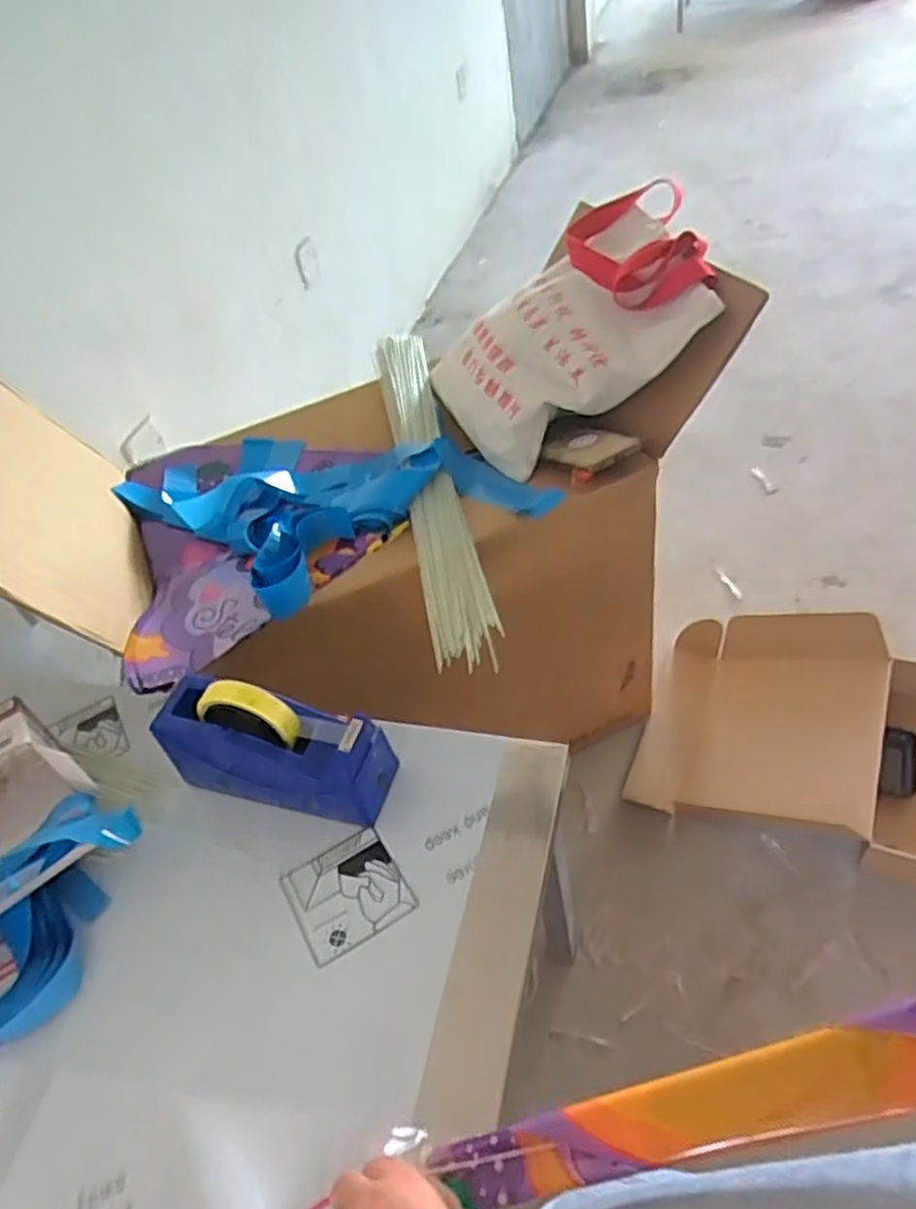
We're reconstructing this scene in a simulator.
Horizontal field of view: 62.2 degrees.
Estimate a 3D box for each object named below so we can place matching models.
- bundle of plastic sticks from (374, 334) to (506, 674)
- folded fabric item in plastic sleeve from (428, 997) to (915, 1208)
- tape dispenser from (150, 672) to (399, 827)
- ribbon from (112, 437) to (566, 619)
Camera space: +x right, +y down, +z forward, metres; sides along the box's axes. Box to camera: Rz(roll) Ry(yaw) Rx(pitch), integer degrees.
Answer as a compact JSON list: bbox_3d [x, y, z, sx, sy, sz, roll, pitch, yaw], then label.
[{"bbox_3d":[-0.040,-0.171,0.943,0.069,0.042,0.641,-14,45,0],"label":"bundle of plastic sticks"},{"bbox_3d":[0.218,0.261,0.425,0.496,0.026,0.049,-23,43,14],"label":"folded fabric item in plastic sleeve"},{"bbox_3d":[-0.164,0.124,0.675,0.201,0.119,0.068,7,49,18],"label":"tape dispenser"},{"bbox_3d":[-0.166,-0.129,0.930,0.462,0.066,0.346,-22,46,-8],"label":"ribbon"}]

